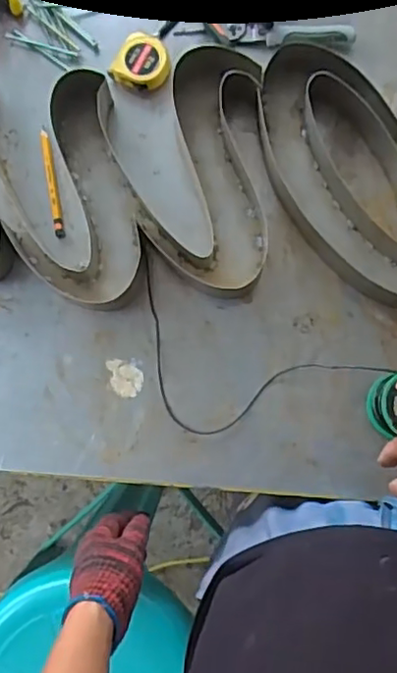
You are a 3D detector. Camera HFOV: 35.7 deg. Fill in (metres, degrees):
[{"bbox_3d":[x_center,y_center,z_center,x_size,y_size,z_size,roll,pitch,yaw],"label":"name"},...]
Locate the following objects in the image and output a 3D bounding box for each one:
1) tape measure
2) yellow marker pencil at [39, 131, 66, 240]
[{"bbox_3d":[-0.062,-0.314,0.714,0.060,0.026,0.062,31,86,6],"label":"tape measure"},{"bbox_3d":[-0.167,-0.174,0.703,0.011,0.008,0.124,-11,83,2],"label":"yellow marker pencil"}]

